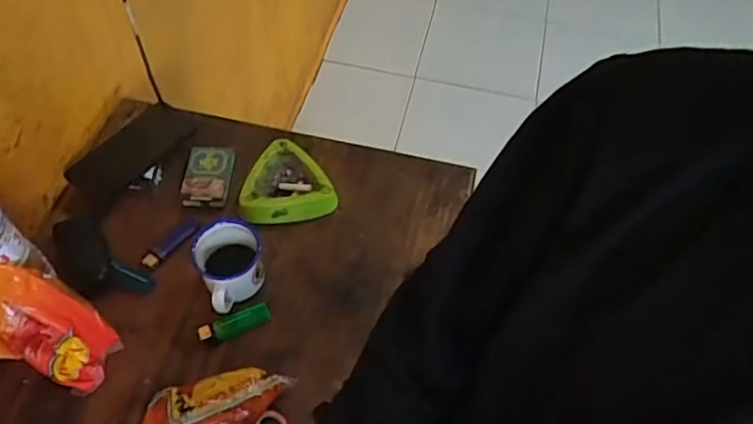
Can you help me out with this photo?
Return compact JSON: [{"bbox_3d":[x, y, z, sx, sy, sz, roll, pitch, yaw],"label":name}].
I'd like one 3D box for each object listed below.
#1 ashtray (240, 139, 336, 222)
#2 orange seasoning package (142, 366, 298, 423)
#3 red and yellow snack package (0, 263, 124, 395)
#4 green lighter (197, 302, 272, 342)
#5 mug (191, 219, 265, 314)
[{"bbox_3d":[-0.117,-0.040,0.779,0.114,0.027,0.104,-10,57,-10],"label":"ashtray"},{"bbox_3d":[-0.169,0.196,0.625,0.161,0.050,0.062,-14,58,-12],"label":"orange seasoning package"},{"bbox_3d":[-0.359,0.110,0.634,0.167,0.119,0.084,16,57,8],"label":"red and yellow snack package"},{"bbox_3d":[-0.159,0.125,0.693,0.079,0.013,0.025,-24,61,-18],"label":"green lighter"},{"bbox_3d":[-0.163,0.061,0.697,0.074,0.066,0.081,-19,59,-15],"label":"mug"}]

